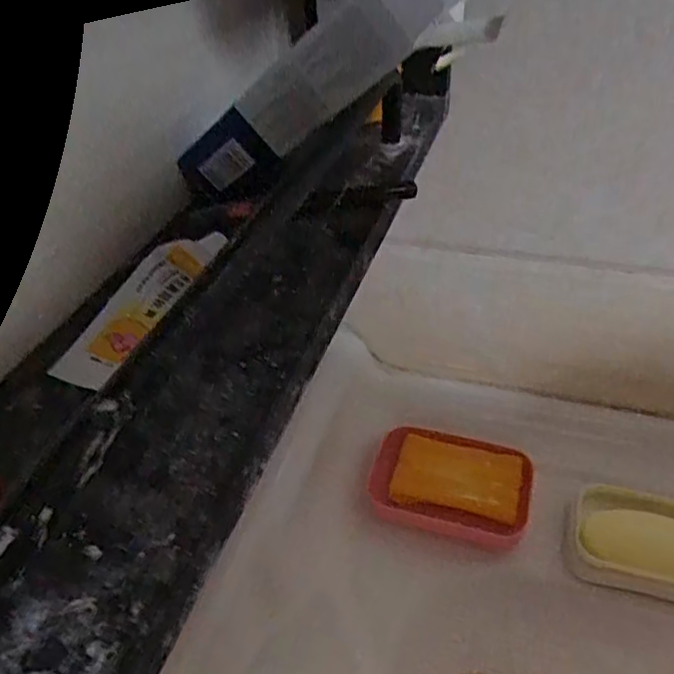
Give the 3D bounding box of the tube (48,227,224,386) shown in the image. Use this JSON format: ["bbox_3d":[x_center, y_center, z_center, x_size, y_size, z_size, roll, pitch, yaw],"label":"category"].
[{"bbox_3d":[-0.072,-0.015,0.237,0.025,0.016,0.082,14,42,21],"label":"tube"}]

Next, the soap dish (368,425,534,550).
[{"bbox_3d":[0.096,0.123,0.525,0.127,0.022,0.095,6,40,12],"label":"soap dish"}]

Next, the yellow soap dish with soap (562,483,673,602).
[{"bbox_3d":[0.242,0.155,0.486,0.118,0.022,0.079,10,41,17],"label":"yellow soap dish with soap"}]

